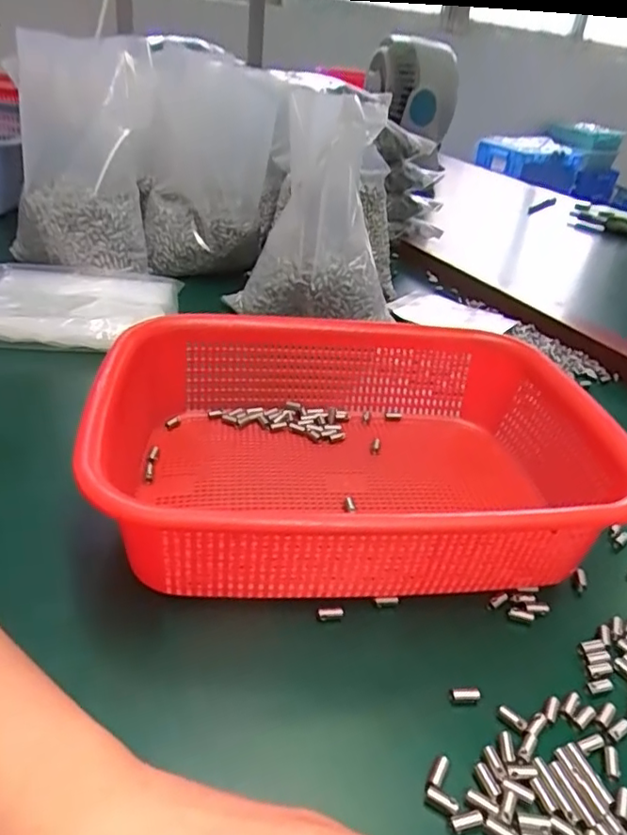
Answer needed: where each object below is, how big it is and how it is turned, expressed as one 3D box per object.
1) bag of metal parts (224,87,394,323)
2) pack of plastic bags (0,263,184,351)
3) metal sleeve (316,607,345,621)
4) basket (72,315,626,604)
[{"bbox_3d":[0.007,-0.180,0.513,0.097,0.183,0.104,-20,42,-35],"label":"bag of metal parts"},{"bbox_3d":[-0.249,-0.102,0.519,0.236,0.023,0.139,2,34,-7],"label":"pack of plastic bags"},{"bbox_3d":[0.009,0.098,0.292,0.014,0.004,0.004,-3,35,-14],"label":"metal sleeve"},{"bbox_3d":[0.029,0.019,0.348,0.282,0.077,0.202,2,34,-7],"label":"basket"}]

